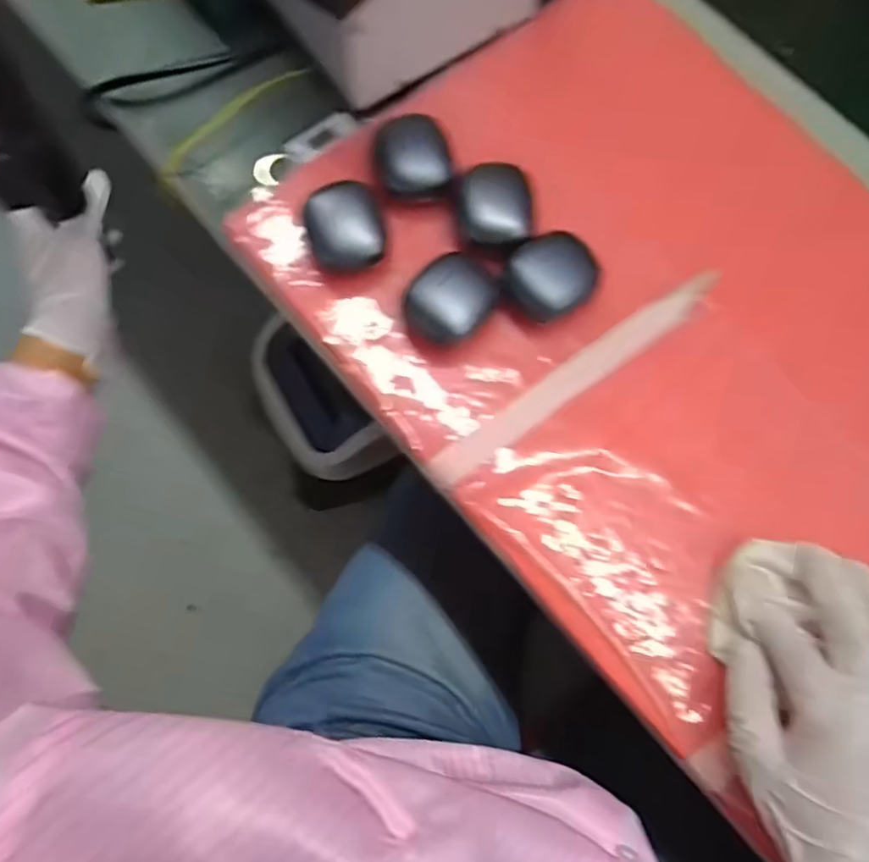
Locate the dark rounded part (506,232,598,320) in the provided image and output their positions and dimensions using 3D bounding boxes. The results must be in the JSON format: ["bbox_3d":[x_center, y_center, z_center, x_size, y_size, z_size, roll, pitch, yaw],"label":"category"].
[{"bbox_3d":[0.070,-0.091,0.378,0.053,0.026,0.048,-31,78,-11],"label":"dark rounded part"}]

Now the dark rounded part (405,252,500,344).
[{"bbox_3d":[0.010,-0.077,0.375,0.044,0.026,0.053,43,77,9],"label":"dark rounded part"}]

